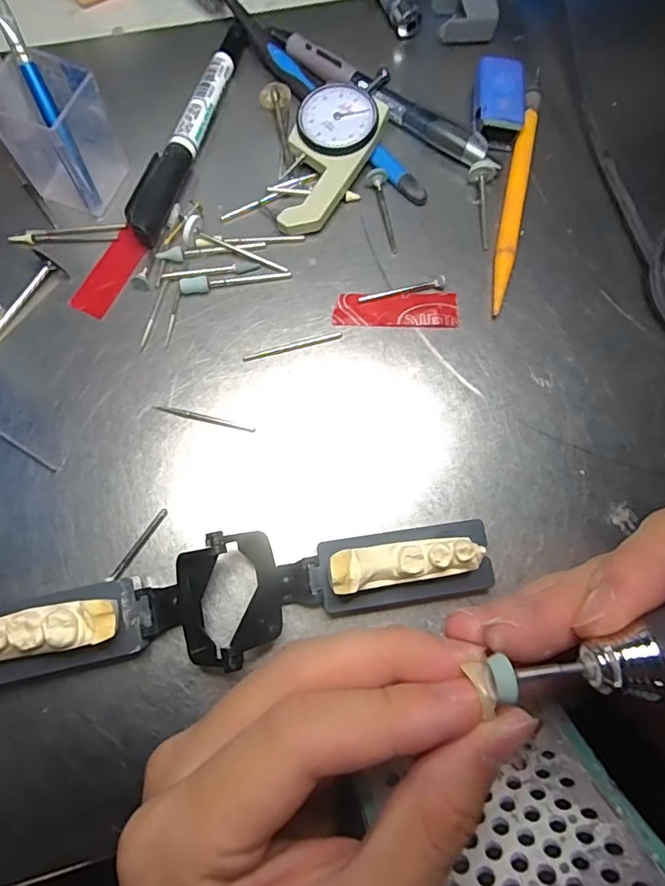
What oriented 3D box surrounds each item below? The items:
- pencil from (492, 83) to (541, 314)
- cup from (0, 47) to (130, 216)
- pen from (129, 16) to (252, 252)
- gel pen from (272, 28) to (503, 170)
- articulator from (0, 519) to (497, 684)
[{"bbox_3d":[0.087,-0.116,0.245,0.011,0.009,0.124,13,74,2],"label":"pencil"},{"bbox_3d":[-0.116,-0.131,0.222,0.035,0.049,0.037,12,74,1],"label":"cup"},{"bbox_3d":[-0.067,-0.151,0.247,0.016,0.011,0.130,17,75,3],"label":"pen"},{"bbox_3d":[0.024,-0.168,0.256,0.128,0.011,0.017,33,76,7],"label":"gel pen"},{"bbox_3d":[-0.031,0.054,0.182,0.181,0.030,0.039,-15,75,-6],"label":"articulator"}]

